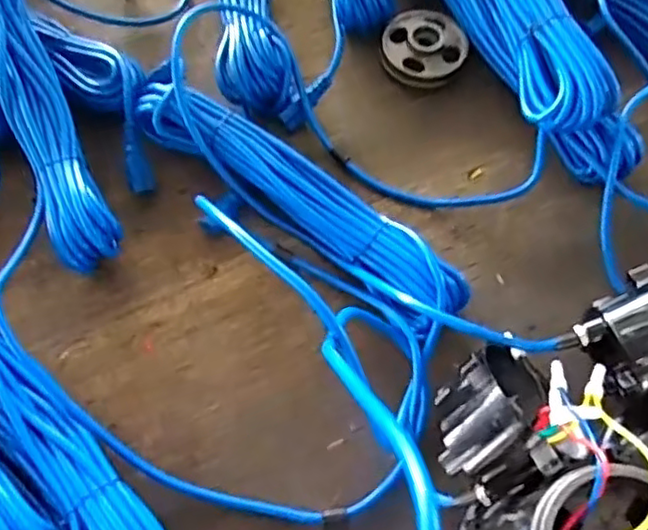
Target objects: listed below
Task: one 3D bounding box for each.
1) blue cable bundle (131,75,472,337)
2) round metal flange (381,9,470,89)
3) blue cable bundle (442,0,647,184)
[{"bbox_3d":[-0.027,-0.062,0.587,0.348,0.057,0.073,38,71,15],"label":"blue cable bundle"},{"bbox_3d":[0.104,-0.228,0.677,0.086,0.020,0.091,0,66,0],"label":"round metal flange"},{"bbox_3d":[0.188,-0.249,0.645,0.114,0.080,0.377,-22,68,-10],"label":"blue cable bundle"}]

